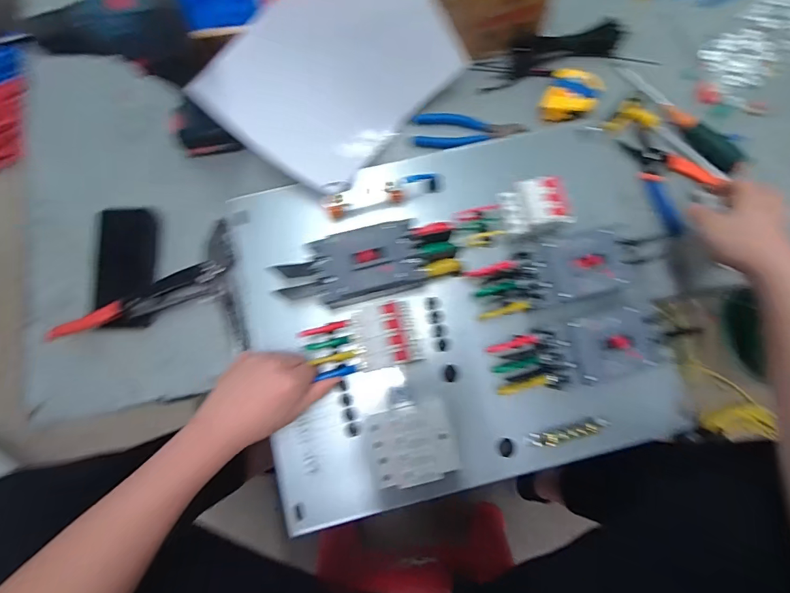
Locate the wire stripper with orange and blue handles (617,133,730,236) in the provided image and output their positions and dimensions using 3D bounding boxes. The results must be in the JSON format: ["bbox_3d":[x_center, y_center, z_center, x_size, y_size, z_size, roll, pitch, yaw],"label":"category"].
[{"bbox_3d":[0.381,-0.166,0.558,0.076,0.035,0.149,-20,79,-4],"label":"wire stripper with orange and blue handles"}]

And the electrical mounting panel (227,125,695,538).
[{"bbox_3d":[0.098,0.006,0.501,0.548,0.098,0.417,-13,78,-3],"label":"electrical mounting panel"}]

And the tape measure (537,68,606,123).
[{"bbox_3d":[0.244,-0.279,0.567,0.071,0.037,0.068,22,79,5],"label":"tape measure"}]

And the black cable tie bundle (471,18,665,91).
[{"bbox_3d":[0.242,-0.352,0.598,0.251,0.031,0.073,-10,78,-2],"label":"black cable tie bundle"}]

